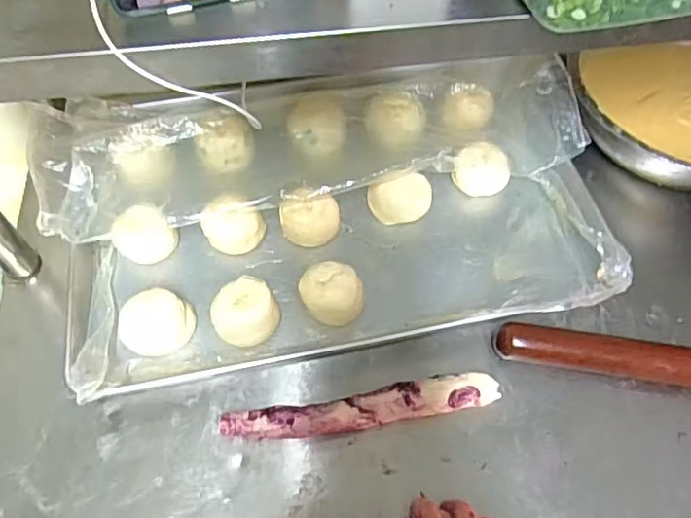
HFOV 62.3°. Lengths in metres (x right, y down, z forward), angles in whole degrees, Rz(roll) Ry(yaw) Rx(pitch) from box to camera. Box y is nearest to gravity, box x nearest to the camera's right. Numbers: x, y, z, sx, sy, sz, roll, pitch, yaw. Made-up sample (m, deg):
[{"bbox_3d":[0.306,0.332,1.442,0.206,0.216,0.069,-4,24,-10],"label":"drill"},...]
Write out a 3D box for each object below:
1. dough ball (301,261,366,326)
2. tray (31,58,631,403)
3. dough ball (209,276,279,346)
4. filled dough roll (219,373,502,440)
[{"bbox_3d":[-0.015,0.040,0.628,0.061,0.048,0.069,-32,64,-19],"label":"dough ball"},{"bbox_3d":[-0.018,-0.070,0.676,0.637,0.058,0.390,-10,58,-7],"label":"tray"},{"bbox_3d":[-0.105,0.060,0.616,0.065,0.041,0.068,0,58,-1],"label":"dough ball"},{"bbox_3d":[0.019,0.151,0.572,0.277,0.023,0.037,-8,58,-6],"label":"filled dough roll"}]

